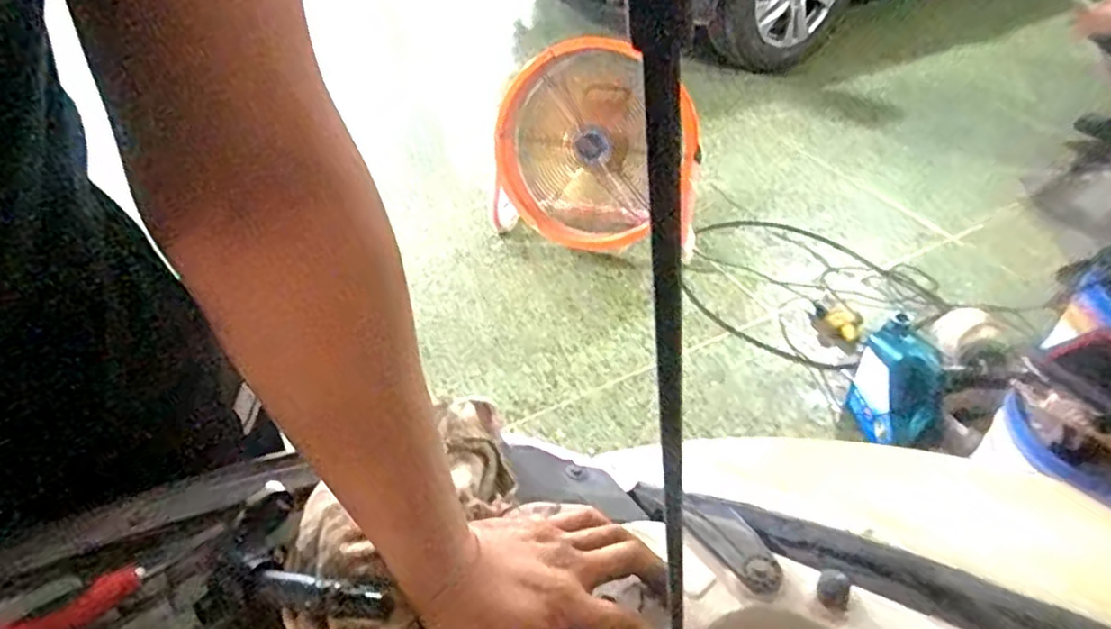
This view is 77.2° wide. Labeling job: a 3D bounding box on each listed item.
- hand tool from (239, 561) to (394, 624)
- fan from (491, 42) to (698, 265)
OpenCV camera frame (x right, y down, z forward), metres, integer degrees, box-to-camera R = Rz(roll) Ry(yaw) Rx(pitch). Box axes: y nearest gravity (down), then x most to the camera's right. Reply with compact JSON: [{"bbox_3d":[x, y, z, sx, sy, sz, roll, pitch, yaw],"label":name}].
[{"bbox_3d":[-0.156,0.179,0.447,0.119,0.016,0.021,2,41,24],"label":"hand tool"},{"bbox_3d":[0.097,-0.445,1.879,0.564,0.486,0.303,6,41,9],"label":"fan"}]

